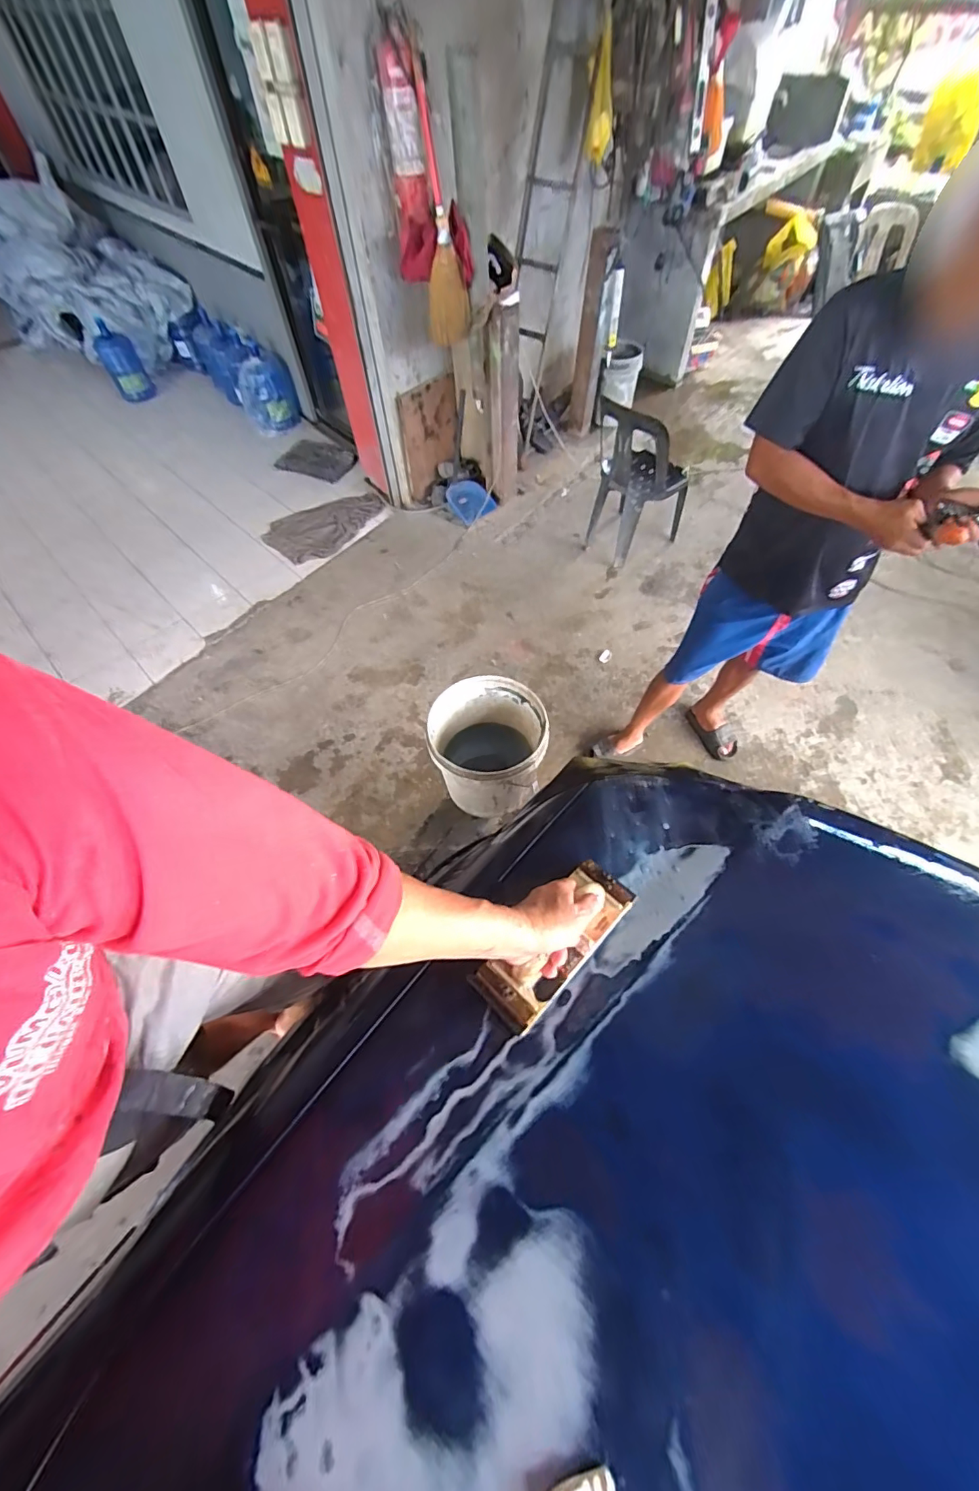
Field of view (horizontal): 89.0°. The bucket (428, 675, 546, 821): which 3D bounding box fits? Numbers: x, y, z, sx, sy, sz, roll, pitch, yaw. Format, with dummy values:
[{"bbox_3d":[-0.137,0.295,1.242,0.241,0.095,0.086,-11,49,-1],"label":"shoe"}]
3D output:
[{"bbox_3d":[-0.009,0.037,1.414,0.301,0.326,0.307,-1,58,2],"label":"bucket"}]

